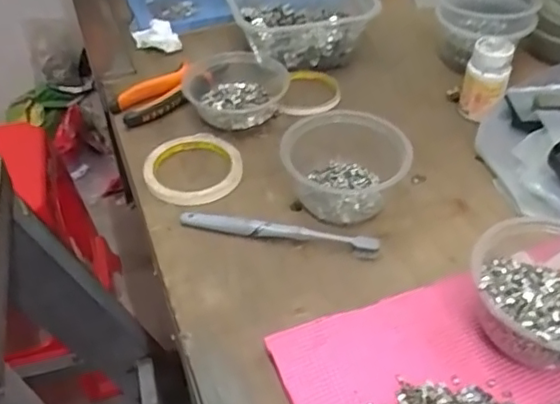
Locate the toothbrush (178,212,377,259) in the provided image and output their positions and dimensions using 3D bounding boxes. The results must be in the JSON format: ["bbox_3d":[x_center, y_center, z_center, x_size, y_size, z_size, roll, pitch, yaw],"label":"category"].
[{"bbox_3d":[-0.002,0.026,0.540,0.179,0.015,0.021,8,46,12],"label":"toothbrush"}]

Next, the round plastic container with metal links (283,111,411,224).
[{"bbox_3d":[0.061,-0.035,0.564,0.117,0.062,0.097,6,46,9],"label":"round plastic container with metal links"}]

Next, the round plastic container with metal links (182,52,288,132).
[{"bbox_3d":[-0.045,-0.129,0.669,0.117,0.032,0.107,-2,45,2],"label":"round plastic container with metal links"}]

